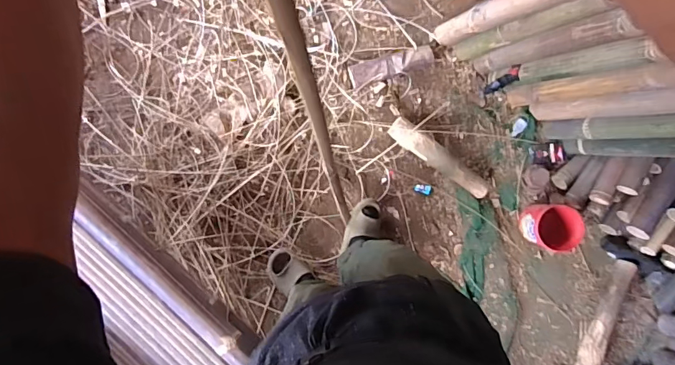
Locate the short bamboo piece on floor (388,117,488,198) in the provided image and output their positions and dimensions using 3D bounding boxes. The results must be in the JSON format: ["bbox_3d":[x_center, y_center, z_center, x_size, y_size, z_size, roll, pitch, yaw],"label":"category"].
[{"bbox_3d":[0.327,-0.078,1.464,0.372,0.073,0.073,35,83,-2],"label":"short bamboo piece on floor"}]

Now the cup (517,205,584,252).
[{"bbox_3d":[0.677,0.147,1.452,0.147,0.149,0.145,0,85,-6],"label":"cup"}]

